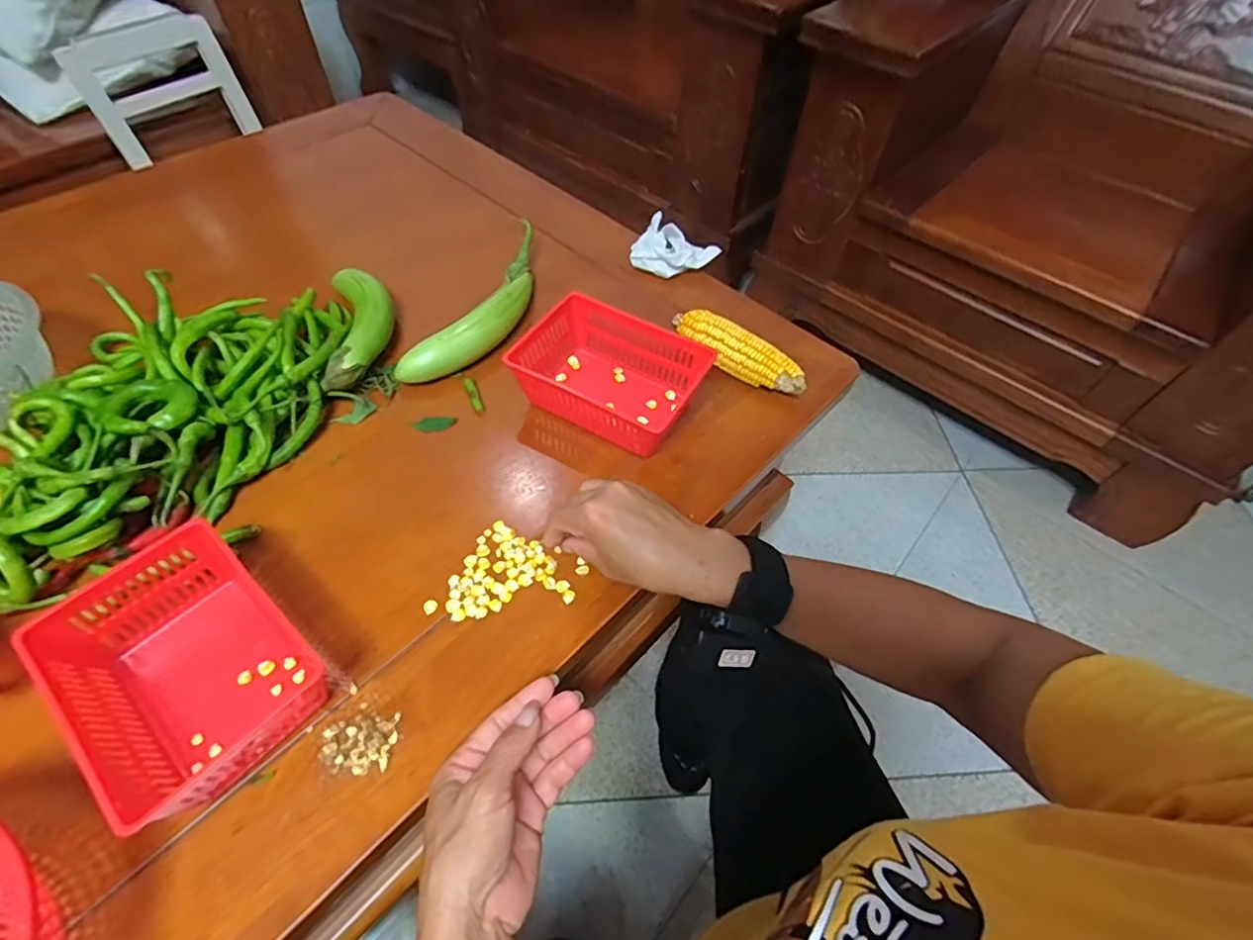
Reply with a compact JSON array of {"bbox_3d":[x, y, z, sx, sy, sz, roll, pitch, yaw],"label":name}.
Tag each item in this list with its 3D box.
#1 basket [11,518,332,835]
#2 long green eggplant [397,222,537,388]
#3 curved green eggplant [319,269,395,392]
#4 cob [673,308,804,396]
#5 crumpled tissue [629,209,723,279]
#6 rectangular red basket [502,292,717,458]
[{"bbox_3d":[-0.275,0.119,0.359,0.158,0.056,0.111,38,61,21],"label":"basket"},{"bbox_3d":[-0.140,-0.171,0.592,0.072,0.041,0.243,19,56,10],"label":"long green eggplant"},{"bbox_3d":[-0.257,-0.134,0.557,0.055,0.044,0.154,-9,56,-9],"label":"curved green eggplant"},{"bbox_3d":[0.107,-0.116,0.568,0.147,0.038,0.035,36,60,21],"label":"cob"},{"bbox_3d":[0.050,-0.249,0.659,0.091,0.036,0.071,34,60,20],"label":"crumpled tissue"},{"bbox_3d":[-0.018,-0.085,0.524,0.150,0.056,0.109,25,57,14],"label":"rectangular red basket"}]

